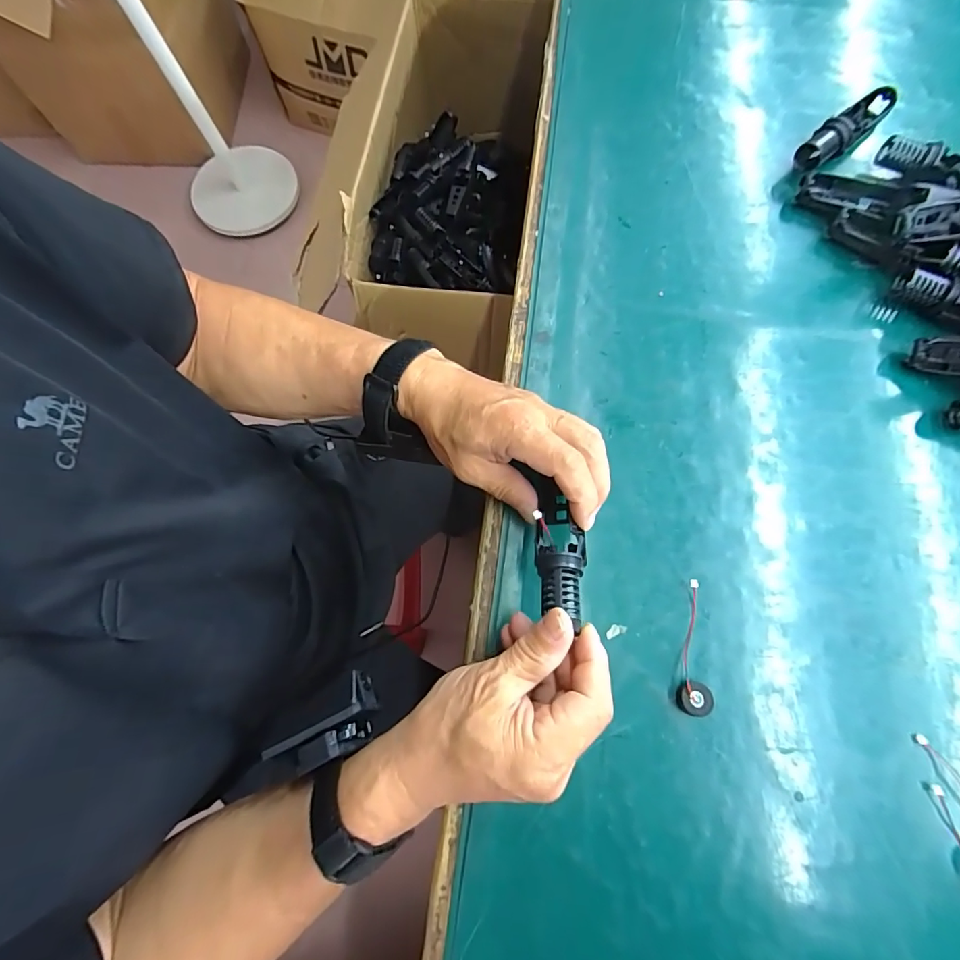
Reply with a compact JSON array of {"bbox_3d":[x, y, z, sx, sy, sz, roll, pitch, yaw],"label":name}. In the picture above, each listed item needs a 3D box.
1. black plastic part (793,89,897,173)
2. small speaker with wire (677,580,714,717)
[{"bbox_3d":[0.334,-0.320,0.435,0.124,0.031,0.027,-41,78,-10],"label":"black plastic part"},{"bbox_3d":[0.148,0.113,0.326,0.020,0.009,0.086,12,75,4],"label":"small speaker with wire"}]

